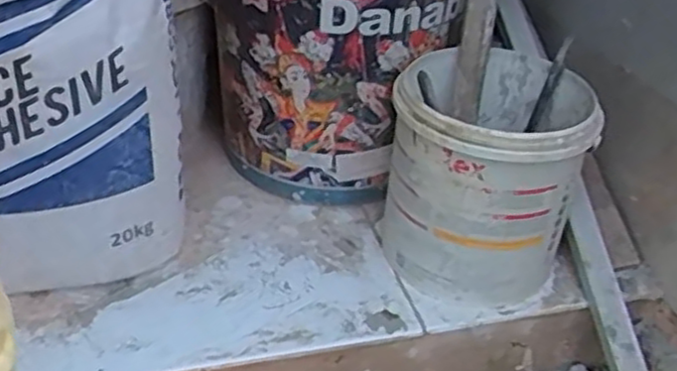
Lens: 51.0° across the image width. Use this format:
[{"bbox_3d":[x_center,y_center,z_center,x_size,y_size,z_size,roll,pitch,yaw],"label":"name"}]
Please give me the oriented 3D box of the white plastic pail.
[{"bbox_3d":[0.137,-0.004,0.687,0.179,0.191,0.162,11,35,11],"label":"white plastic pail"}]

